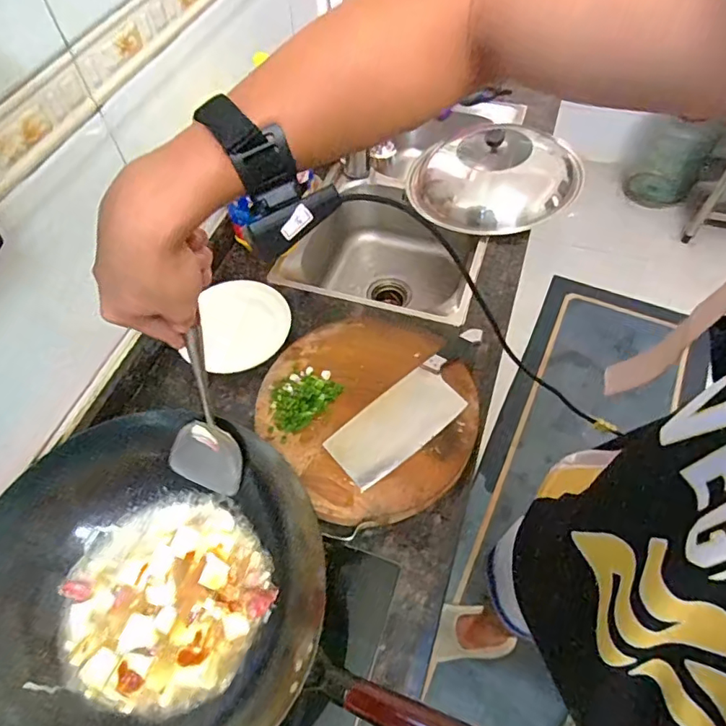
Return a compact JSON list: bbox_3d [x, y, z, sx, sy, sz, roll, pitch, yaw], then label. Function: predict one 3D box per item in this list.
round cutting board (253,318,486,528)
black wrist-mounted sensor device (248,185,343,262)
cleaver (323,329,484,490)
[{"bbox_3d":[0.011,0.063,0.806,0.314,0.040,0.342,-1,57,2],"label":"round cutting board"},{"bbox_3d":[-0.046,-0.098,0.351,0.069,0.027,0.013,-36,29,-3],"label":"black wrist-mounted sensor device"},{"bbox_3d":[0.090,0.060,0.797,0.314,0.018,0.099,-36,62,-19],"label":"cleaver"}]

